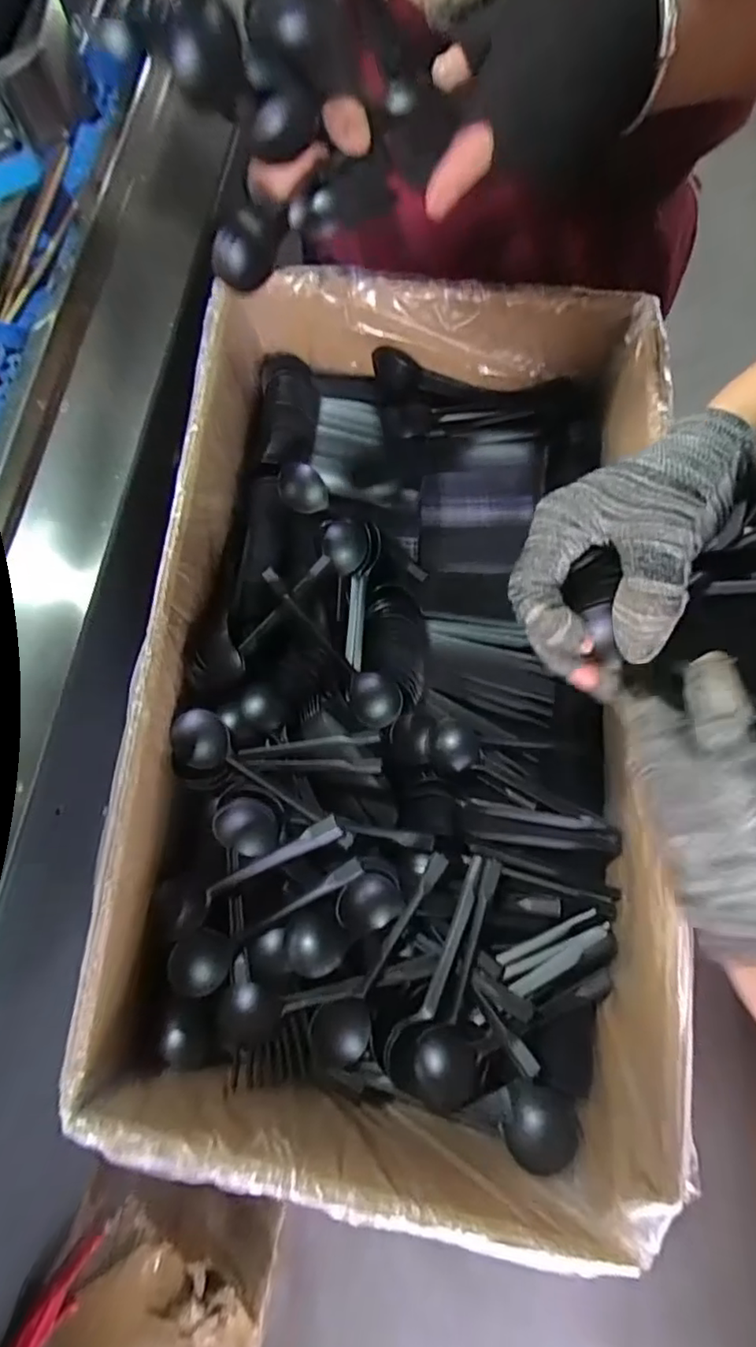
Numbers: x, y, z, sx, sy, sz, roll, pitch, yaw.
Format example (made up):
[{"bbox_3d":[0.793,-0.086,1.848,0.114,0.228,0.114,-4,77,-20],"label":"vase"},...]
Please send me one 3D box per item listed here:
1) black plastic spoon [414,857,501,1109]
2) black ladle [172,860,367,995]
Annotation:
[{"bbox_3d":[0.050,0.189,0.359,0.037,0.019,0.145,9,77,4],"label":"black plastic spoon"},{"bbox_3d":[-0.068,0.155,0.360,0.137,0.021,0.035,-32,77,7],"label":"black ladle"}]

